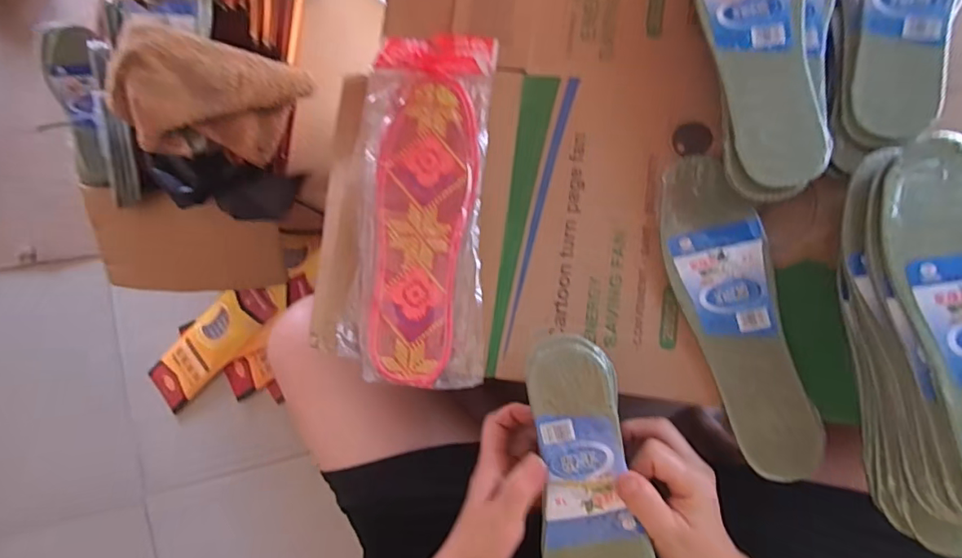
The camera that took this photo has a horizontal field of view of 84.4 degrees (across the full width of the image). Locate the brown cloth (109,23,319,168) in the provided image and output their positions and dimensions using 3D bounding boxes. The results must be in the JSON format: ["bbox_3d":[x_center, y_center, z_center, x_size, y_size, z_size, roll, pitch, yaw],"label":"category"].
[{"bbox_3d":[-0.325,-0.211,0.638,0.205,0.052,0.139,11,104,-29],"label":"brown cloth"}]

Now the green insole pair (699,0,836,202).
[{"bbox_3d":[0.223,-0.195,0.416,0.103,0.018,0.260,3,87,9],"label":"green insole pair"}]

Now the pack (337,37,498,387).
[{"bbox_3d":[-0.052,-0.065,0.457,0.113,0.023,0.302,3,85,0],"label":"pack"}]

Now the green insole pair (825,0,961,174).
[{"bbox_3d":[0.316,-0.204,0.405,0.084,0.026,0.241,13,89,10],"label":"green insole pair"}]

